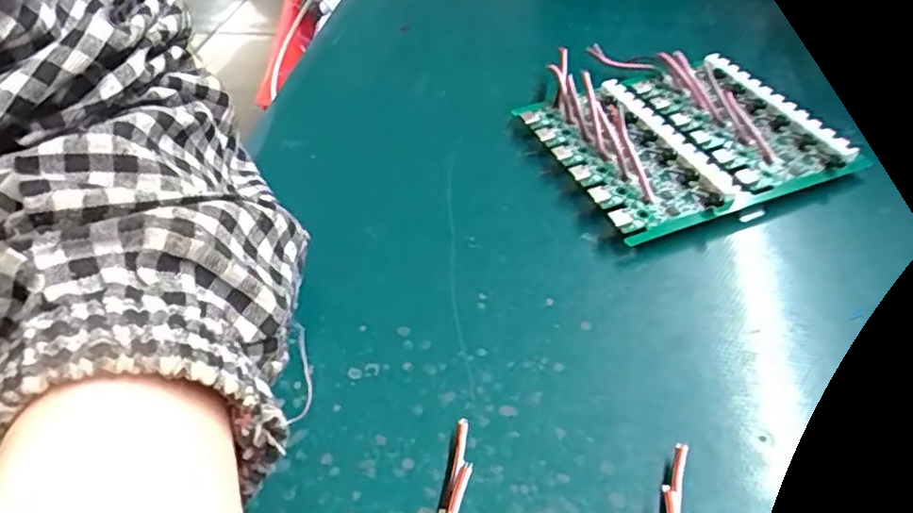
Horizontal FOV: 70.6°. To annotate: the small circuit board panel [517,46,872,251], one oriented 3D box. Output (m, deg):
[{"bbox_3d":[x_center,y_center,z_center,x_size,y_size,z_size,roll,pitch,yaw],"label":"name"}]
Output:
[{"bbox_3d":[0.097,-0.064,0.302,0.114,0.023,0.120,-19,45,-13],"label":"small circuit board panel"}]

